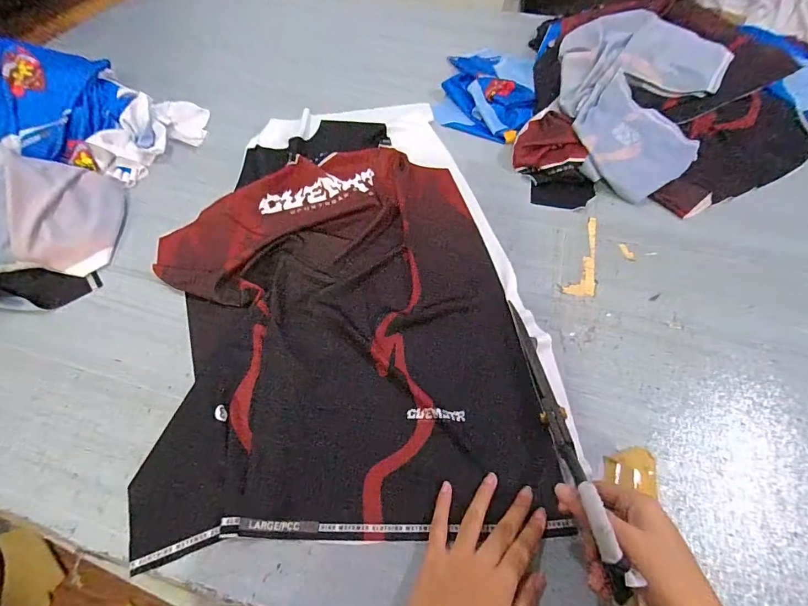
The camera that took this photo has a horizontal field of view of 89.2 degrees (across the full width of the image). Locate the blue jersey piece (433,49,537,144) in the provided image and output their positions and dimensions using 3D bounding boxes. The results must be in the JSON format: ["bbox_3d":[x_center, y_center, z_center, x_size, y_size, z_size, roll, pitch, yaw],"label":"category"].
[{"bbox_3d":[0.155,-0.406,0.767,0.172,0.039,0.306,10,55,6],"label":"blue jersey piece"}]

